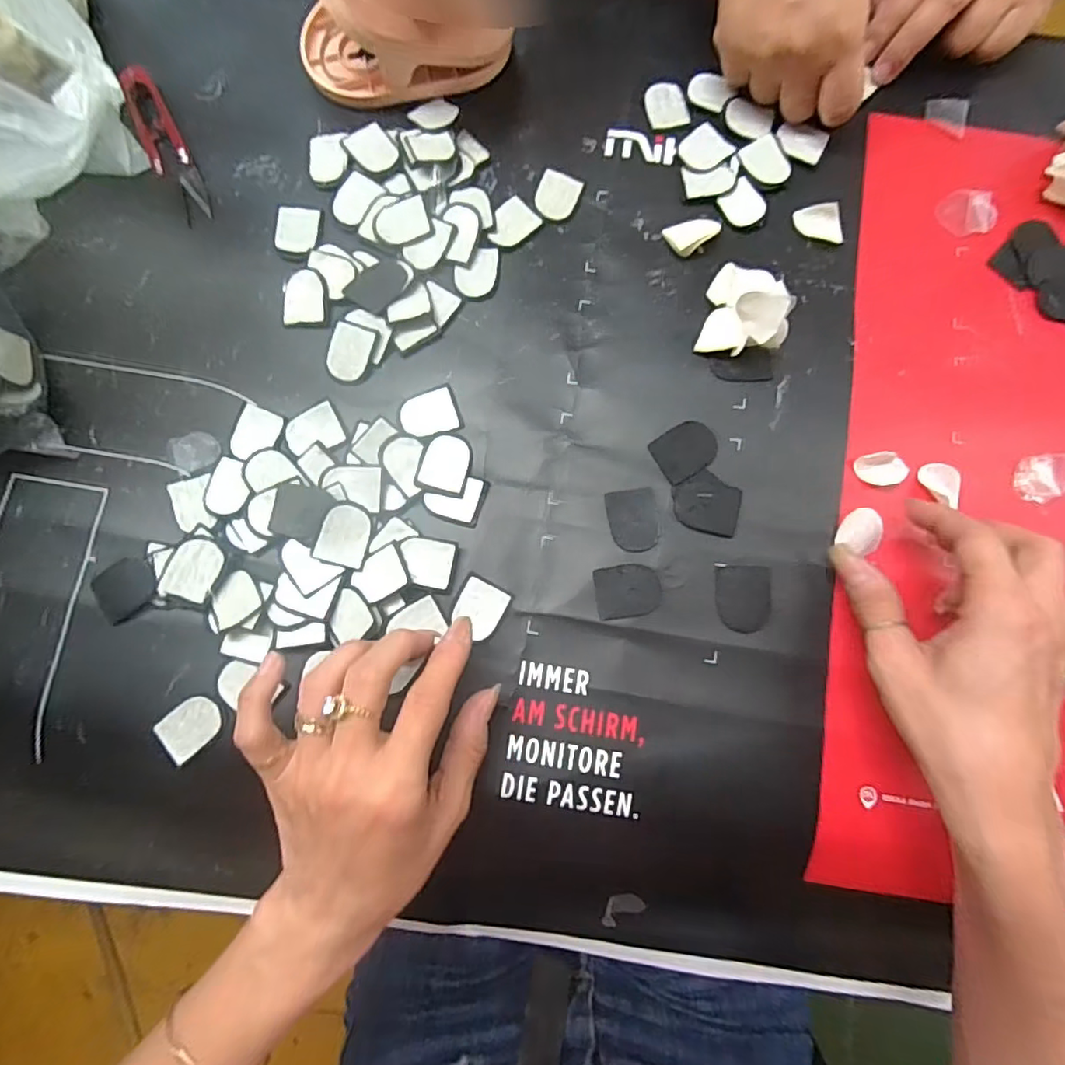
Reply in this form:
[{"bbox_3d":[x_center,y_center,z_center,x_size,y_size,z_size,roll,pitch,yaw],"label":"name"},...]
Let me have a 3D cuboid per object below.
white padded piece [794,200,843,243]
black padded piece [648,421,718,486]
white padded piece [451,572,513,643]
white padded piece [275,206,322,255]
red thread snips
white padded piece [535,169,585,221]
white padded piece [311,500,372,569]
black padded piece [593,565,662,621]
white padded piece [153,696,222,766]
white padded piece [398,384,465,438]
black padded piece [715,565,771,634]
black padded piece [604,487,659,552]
[{"bbox_3d":[0.172,-0.186,0.343,0.027,0.010,0.021,0,80,-1],"label":"white padded piece"},{"bbox_3d":[0.085,-0.046,0.316,0.034,0.004,0.028,-30,82,-6],"label":"black padded piece"},{"bbox_3d":[-0.028,0.040,0.301,0.026,0.004,0.030,28,81,3],"label":"white padded piece"},{"bbox_3d":[-0.136,-0.175,0.330,0.024,0.004,0.030,4,80,-1],"label":"white padded piece"},{"bbox_3d":[-0.218,-0.231,0.338,0.023,0.011,0.101,-24,82,-5],"label":"red thread snips"},{"bbox_3d":[0.015,-0.199,0.341,0.024,0.004,0.030,18,80,2],"label":"white padded piece"},{"bbox_3d":[-0.097,0.000,0.298,0.025,0.004,0.033,17,84,-23],"label":"white padded piece"},{"bbox_3d":[0.051,0.031,0.304,0.034,0.004,0.027,-7,81,-3],"label":"black padded piece"},{"bbox_3d":[-0.173,0.098,0.290,0.030,0.005,0.023,-44,84,-8],"label":"white padded piece"},{"bbox_3d":[-0.057,-0.066,0.316,0.032,0.004,0.027,-17,81,-4],"label":"white padded piece"},{"bbox_3d":[0.113,0.035,0.304,0.028,0.004,0.035,1,80,-1],"label":"black padded piece"},{"bbox_3d":[0.055,-0.007,0.312,0.026,0.004,0.034,-7,81,-3],"label":"black padded piece"}]

